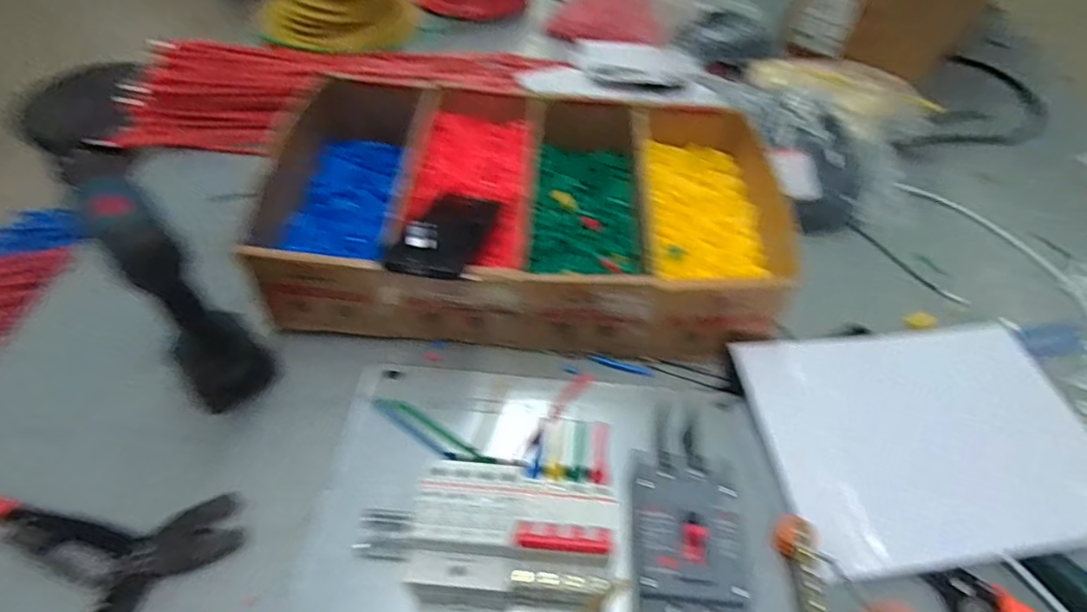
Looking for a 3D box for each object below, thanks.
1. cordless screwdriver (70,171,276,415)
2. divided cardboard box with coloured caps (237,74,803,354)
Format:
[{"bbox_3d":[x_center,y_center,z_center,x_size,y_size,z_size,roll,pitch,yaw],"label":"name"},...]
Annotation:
[{"bbox_3d":[-0.290,-0.001,0.456,0.059,0.215,0.070,37,59,24],"label":"cordless screwdriver"},{"bbox_3d":[-0.013,-0.105,0.624,0.514,0.101,0.305,5,51,1],"label":"divided cardboard box with coloured caps"}]

